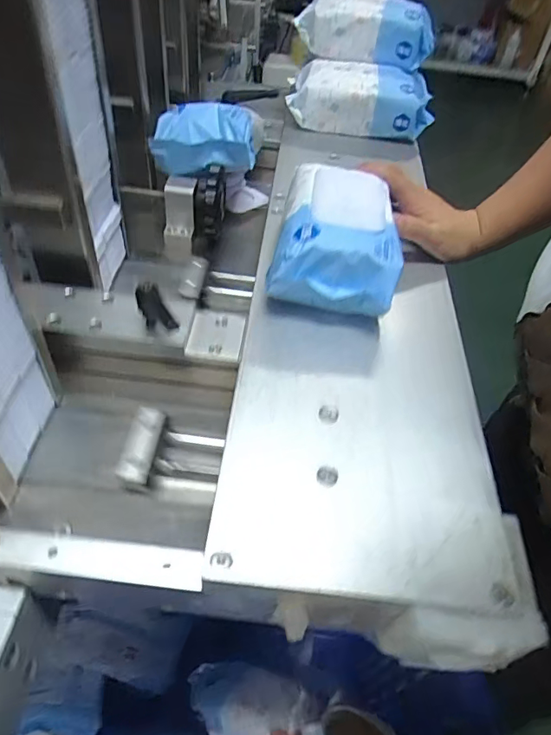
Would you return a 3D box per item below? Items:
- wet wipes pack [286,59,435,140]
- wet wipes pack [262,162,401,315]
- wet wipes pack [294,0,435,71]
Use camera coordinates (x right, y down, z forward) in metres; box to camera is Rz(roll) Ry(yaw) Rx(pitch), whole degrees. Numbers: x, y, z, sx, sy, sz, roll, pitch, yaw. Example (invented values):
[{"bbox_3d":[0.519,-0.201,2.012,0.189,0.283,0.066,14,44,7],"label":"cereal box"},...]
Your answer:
[{"bbox_3d":[0.119,-0.367,0.690,0.189,0.063,0.111,5,47,-1],"label":"wet wipes pack"},{"bbox_3d":[0.057,-0.113,0.443,0.101,0.058,0.148,12,48,5],"label":"wet wipes pack"},{"bbox_3d":[0.127,-0.476,0.711,0.187,0.063,0.088,11,48,5],"label":"wet wipes pack"}]

